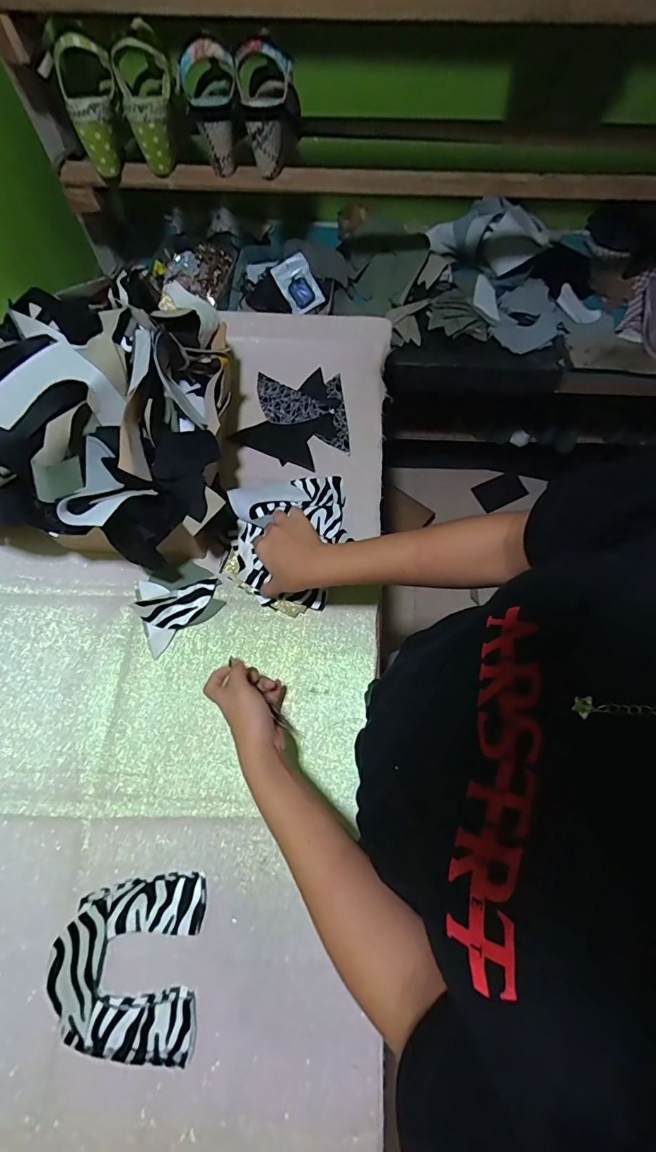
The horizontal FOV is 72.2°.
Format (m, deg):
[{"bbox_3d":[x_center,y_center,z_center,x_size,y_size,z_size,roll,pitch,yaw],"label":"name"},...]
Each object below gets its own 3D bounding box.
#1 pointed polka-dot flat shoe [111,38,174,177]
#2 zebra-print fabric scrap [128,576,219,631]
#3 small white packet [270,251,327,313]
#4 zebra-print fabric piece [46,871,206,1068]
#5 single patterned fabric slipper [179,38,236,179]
[{"bbox_3d":[-0.256,-0.681,0.657,0.077,0.129,0.062,-17,71,-8],"label":"pointed polka-dot flat shoe"},{"bbox_3d":[-0.197,0.042,0.593,0.109,0.009,0.051,-17,76,-11],"label":"zebra-print fabric scrap"},{"bbox_3d":[-0.058,-0.573,0.882,0.070,0.018,0.099,-29,104,0],"label":"small white packet"},{"bbox_3d":[-0.206,0.396,0.458,0.146,0.021,0.154,1,70,-1],"label":"zebra-print fabric piece"},{"bbox_3d":[-0.167,-0.682,0.656,0.075,0.131,0.066,-11,70,-6],"label":"single patterned fabric slipper"}]

